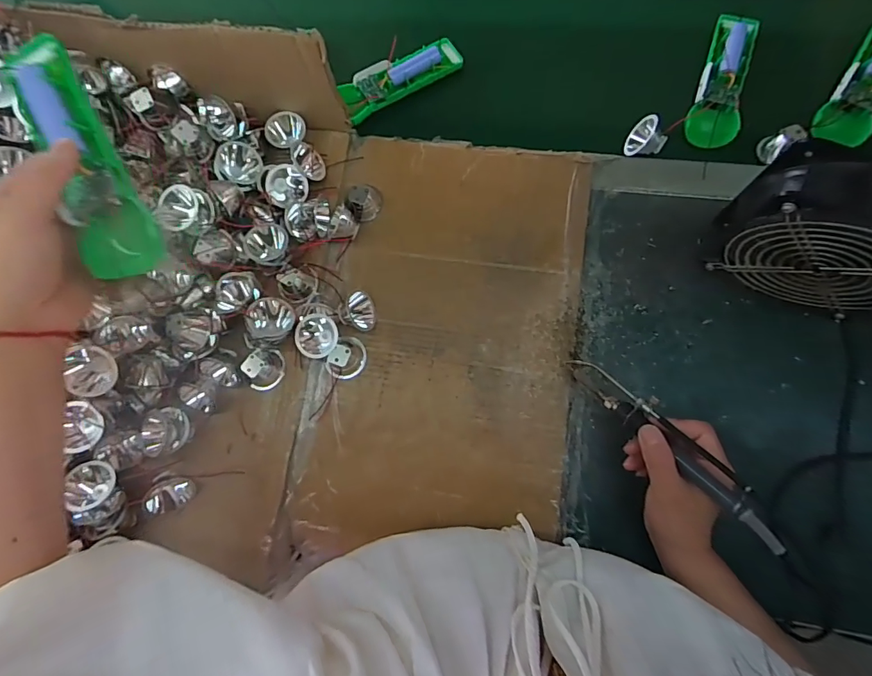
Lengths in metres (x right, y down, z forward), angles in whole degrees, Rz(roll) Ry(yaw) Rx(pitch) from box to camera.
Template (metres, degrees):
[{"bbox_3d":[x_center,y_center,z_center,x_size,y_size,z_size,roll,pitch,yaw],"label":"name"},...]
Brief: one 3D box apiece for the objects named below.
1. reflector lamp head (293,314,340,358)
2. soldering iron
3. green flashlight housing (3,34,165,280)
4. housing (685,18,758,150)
[{"bbox_3d":[-0.120,-0.002,0.468,0.043,0.028,0.040,-1,78,5],"label":"reflector lamp head"},{"bbox_3d":[0.180,0.077,0.361,0.024,0.021,0.191,-35,47,-7],"label":"soldering iron"},{"bbox_3d":[-0.224,-0.117,0.295,0.037,0.029,0.156,-22,96,-5],"label":"green flashlight housing"},{"bbox_3d":[0.302,-0.271,0.483,0.043,0.032,0.146,16,80,9],"label":"housing"}]

